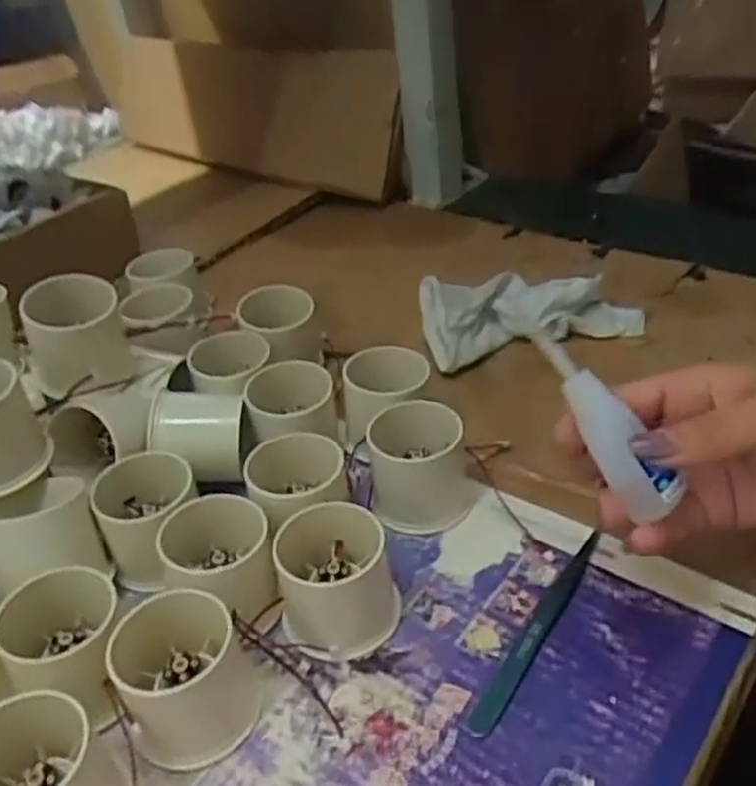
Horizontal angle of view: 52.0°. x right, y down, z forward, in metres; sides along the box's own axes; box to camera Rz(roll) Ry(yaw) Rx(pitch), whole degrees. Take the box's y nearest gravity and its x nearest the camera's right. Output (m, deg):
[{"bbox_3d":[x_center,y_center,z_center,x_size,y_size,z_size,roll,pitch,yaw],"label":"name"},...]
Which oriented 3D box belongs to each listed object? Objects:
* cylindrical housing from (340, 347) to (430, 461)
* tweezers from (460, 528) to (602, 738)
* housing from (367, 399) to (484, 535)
[{"bbox_3d":[0.006,0.006,0.462,0.051,0.050,0.048,-3,37,4],"label":"cylindrical housing"},{"bbox_3d":[0.075,0.107,0.358,0.014,0.004,0.123,21,44,31],"label":"tweezers"},{"bbox_3d":[0.024,0.038,0.422,0.056,0.047,0.053,-6,37,0],"label":"housing"}]

